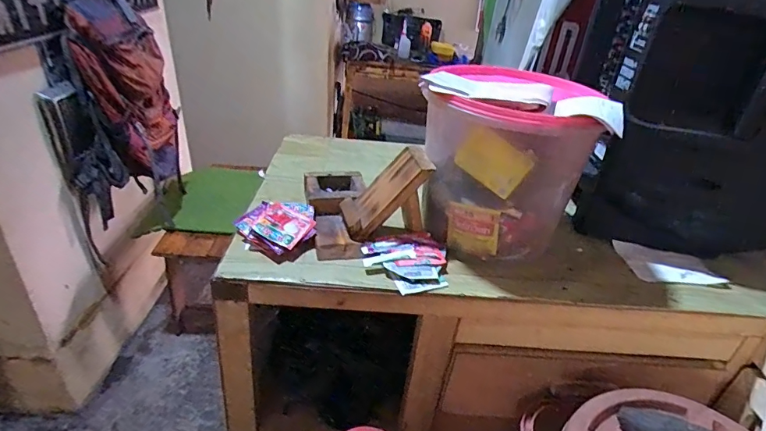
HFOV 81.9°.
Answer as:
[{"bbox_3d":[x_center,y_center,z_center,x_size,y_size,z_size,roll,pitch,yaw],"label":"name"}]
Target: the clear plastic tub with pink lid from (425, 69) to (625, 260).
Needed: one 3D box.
[{"bbox_3d":[0.182,-0.083,0.669,0.232,0.236,0.205,12,33,12],"label":"clear plastic tub with pink lid"}]

